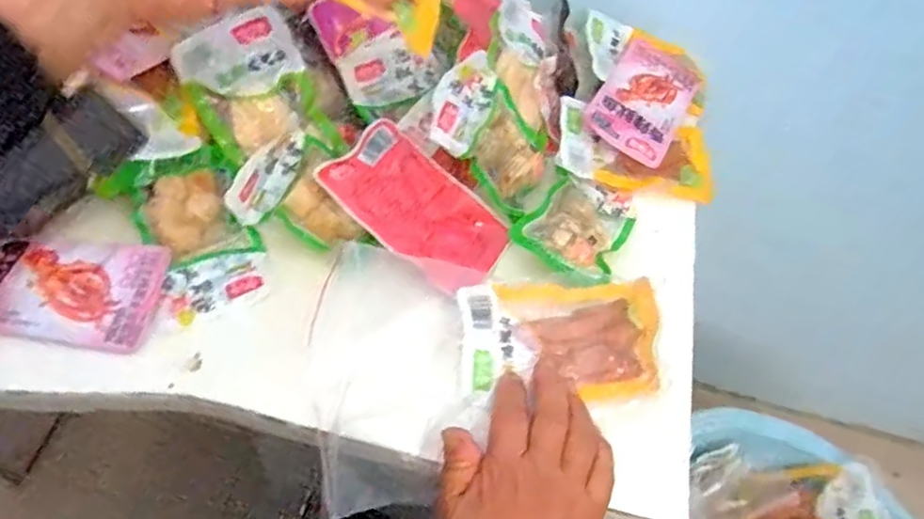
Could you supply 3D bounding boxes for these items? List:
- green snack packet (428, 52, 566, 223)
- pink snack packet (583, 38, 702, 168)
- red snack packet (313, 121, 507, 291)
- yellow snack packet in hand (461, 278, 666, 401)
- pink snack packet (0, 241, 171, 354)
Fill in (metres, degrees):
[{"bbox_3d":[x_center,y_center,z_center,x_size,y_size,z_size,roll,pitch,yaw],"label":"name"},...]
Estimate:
[{"bbox_3d":[0.031,-0.091,0.493,0.022,0.123,0.089,-9,43,46],"label":"green snack packet"},{"bbox_3d":[0.164,-0.144,0.583,0.076,0.006,0.151,33,53,2],"label":"pink snack packet"},{"bbox_3d":[-0.031,-0.039,0.479,0.135,0.011,0.078,40,65,-1],"label":"red snack packet"},{"bbox_3d":[0.064,0.050,0.430,0.126,0.020,0.077,1,55,-2],"label":"yellow snack packet in hand"},{"bbox_3d":[-0.251,0.021,0.434,0.102,0.016,0.075,6,55,2],"label":"pink snack packet"}]

